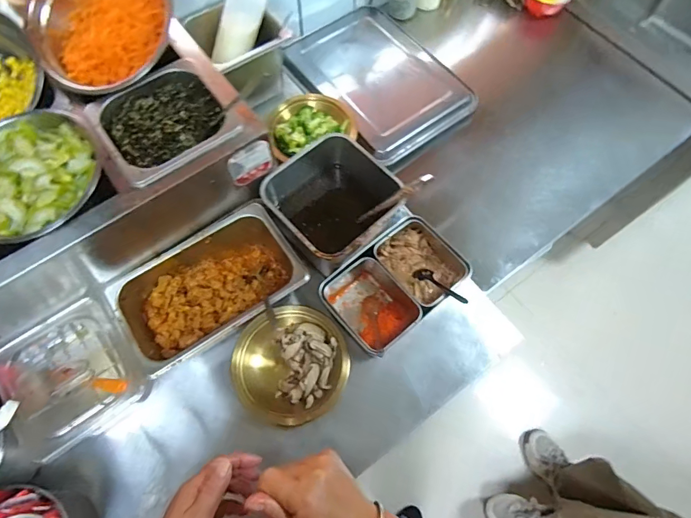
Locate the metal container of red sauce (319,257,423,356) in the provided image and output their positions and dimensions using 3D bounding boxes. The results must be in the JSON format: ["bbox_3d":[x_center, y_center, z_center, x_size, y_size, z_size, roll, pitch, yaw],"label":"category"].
[{"bbox_3d":[0.043,0.076,0.688,0.119,0.062,0.139,-37,71,-15],"label":"metal container of red sauce"}]

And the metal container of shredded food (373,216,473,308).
[{"bbox_3d":[0.126,0.010,0.717,0.105,0.057,0.143,-40,72,-16],"label":"metal container of shredded food"}]

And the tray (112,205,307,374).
[{"bbox_3d":[-0.207,0.050,0.663,0.268,0.082,0.165,-33,71,-14],"label":"tray"}]

